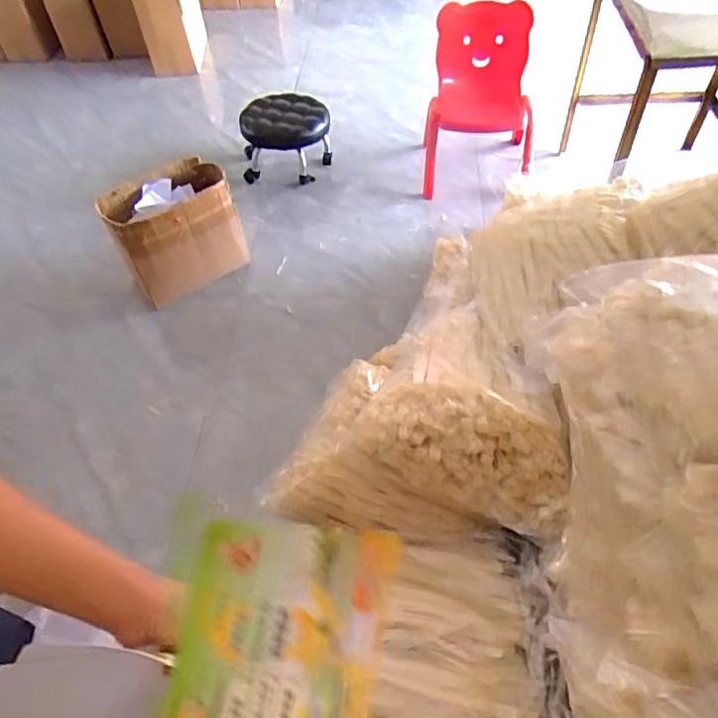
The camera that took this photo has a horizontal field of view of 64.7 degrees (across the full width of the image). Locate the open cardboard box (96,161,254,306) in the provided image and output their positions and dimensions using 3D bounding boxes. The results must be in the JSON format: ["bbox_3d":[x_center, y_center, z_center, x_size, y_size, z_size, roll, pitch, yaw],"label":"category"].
[{"bbox_3d":[-0.556,-0.385,1.748,0.358,0.300,0.225,-29,55,-17],"label":"open cardboard box"}]

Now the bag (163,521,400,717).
[{"bbox_3d":[-0.052,0.211,0.381,0.138,0.038,0.198,12,88,-12],"label":"bag"}]

